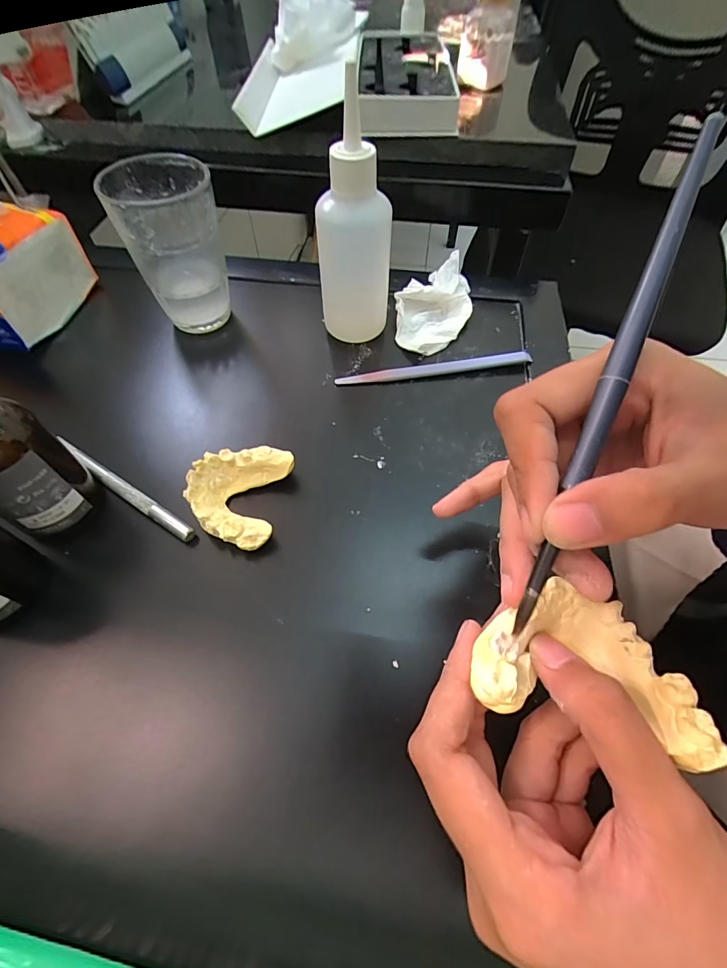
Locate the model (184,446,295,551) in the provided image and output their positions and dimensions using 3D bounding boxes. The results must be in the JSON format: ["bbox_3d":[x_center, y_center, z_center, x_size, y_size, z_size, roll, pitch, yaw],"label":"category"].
[{"bbox_3d":[-0.069,0.003,0.231,0.049,0.019,0.057,11,57,6],"label":"model"}]

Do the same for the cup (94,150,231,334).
[{"bbox_3d":[-0.129,-0.157,0.290,0.062,0.096,0.064,-21,59,-14],"label":"cup"}]

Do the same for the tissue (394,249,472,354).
[{"bbox_3d":[0.054,-0.139,0.326,0.054,0.032,0.093,21,59,13],"label":"tissue"}]

